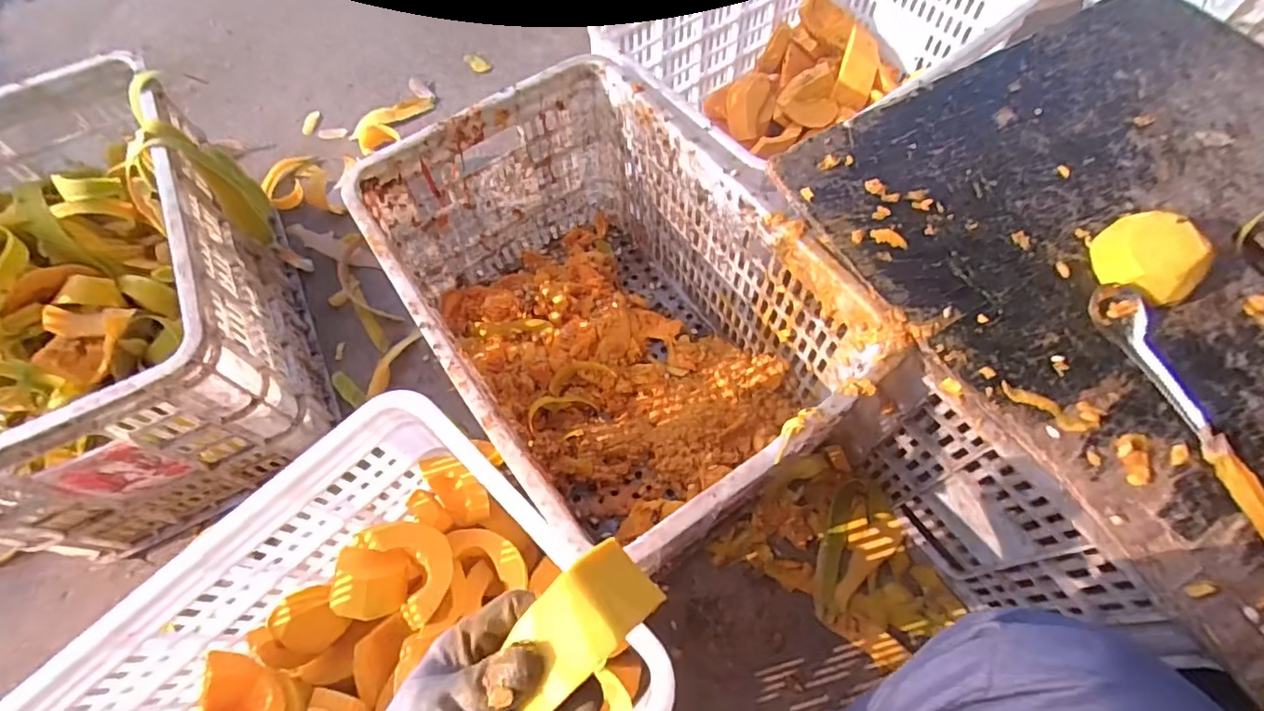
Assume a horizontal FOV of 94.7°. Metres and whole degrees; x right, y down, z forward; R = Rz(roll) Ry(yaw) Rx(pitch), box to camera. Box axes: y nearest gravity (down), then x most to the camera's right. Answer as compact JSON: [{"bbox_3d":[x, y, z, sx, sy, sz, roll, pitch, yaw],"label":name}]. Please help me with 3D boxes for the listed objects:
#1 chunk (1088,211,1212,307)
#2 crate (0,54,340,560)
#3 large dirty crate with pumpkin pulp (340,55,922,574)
[{"bbox_3d":[0.465,-0.089,0.526,0.079,0.047,0.068,41,72,19],"label":"chunk"},{"bbox_3d":[-0.651,-0.080,0.739,0.373,0.274,0.542,-28,66,-11],"label":"crate"},{"bbox_3d":[-0.017,-0.044,0.690,0.366,0.268,0.528,-34,67,-14],"label":"large dirty crate with pumpkin pulp"}]

